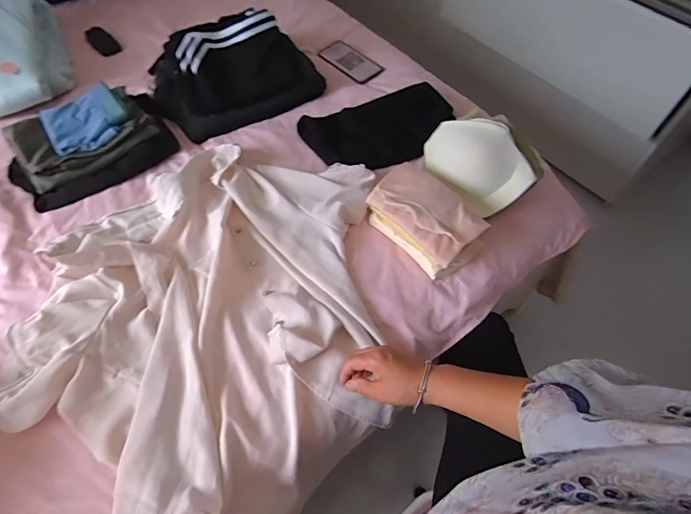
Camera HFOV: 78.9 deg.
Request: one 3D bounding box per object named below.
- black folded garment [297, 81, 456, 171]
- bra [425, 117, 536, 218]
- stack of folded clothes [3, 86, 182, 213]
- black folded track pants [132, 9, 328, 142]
[{"bbox_3d":[0.073,-0.265,0.859,0.297,0.049,0.183,-24,61,-16],"label":"black folded garment"},{"bbox_3d":[0.247,-0.177,0.764,0.129,0.097,0.183,-28,62,-18],"label":"bra"},{"bbox_3d":[-0.490,-0.229,0.809,0.289,0.070,0.189,-36,65,-22],"label":"stack of folded clothes"},{"bbox_3d":[-0.260,-0.403,0.898,0.354,0.124,0.235,-28,62,-18],"label":"black folded track pants"}]

